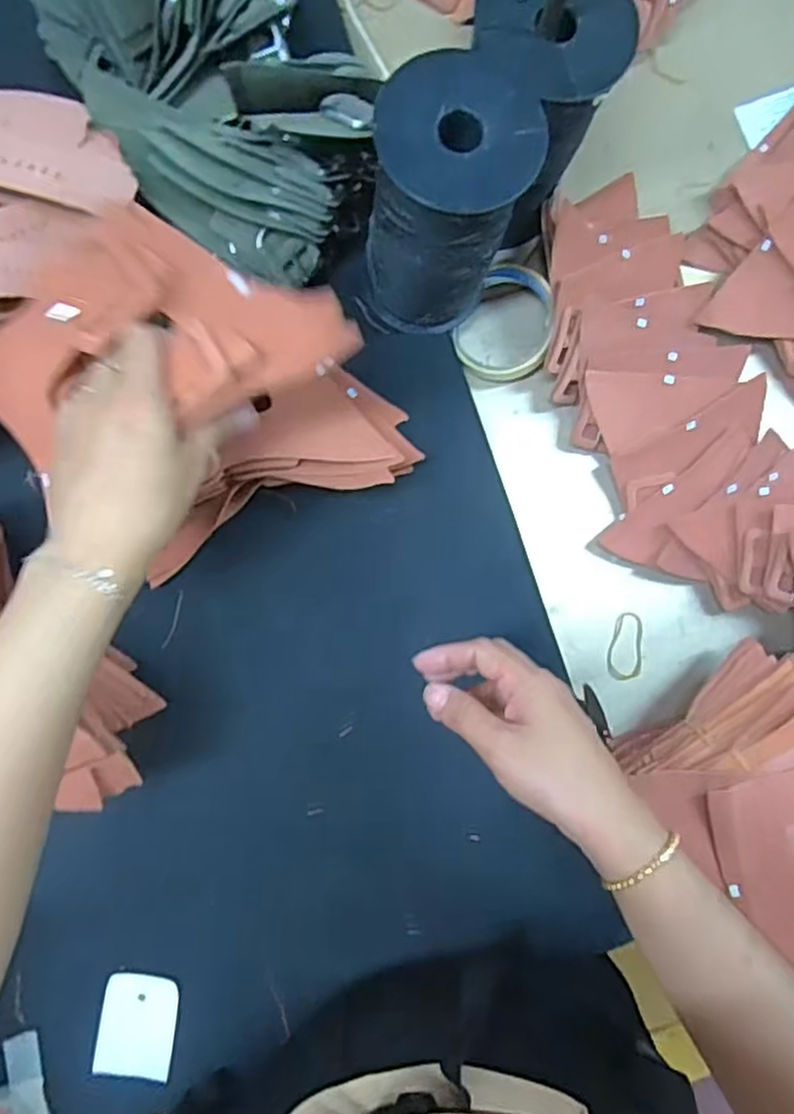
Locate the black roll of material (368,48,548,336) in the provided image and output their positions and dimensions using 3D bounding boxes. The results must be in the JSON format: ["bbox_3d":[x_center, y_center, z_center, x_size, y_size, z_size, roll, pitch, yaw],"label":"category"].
[{"bbox_3d":[0.031,-0.232,0.484,0.092,0.186,0.097,0,86,-3],"label":"black roll of material"}]

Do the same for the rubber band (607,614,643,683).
[{"bbox_3d":[0.190,0.074,0.575,0.029,0.004,0.056,9,86,-3],"label":"rubber band"}]

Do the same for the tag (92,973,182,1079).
[{"bbox_3d":[-0.189,0.342,0.505,0.054,0.005,0.070,7,85,-8],"label":"tag"}]

